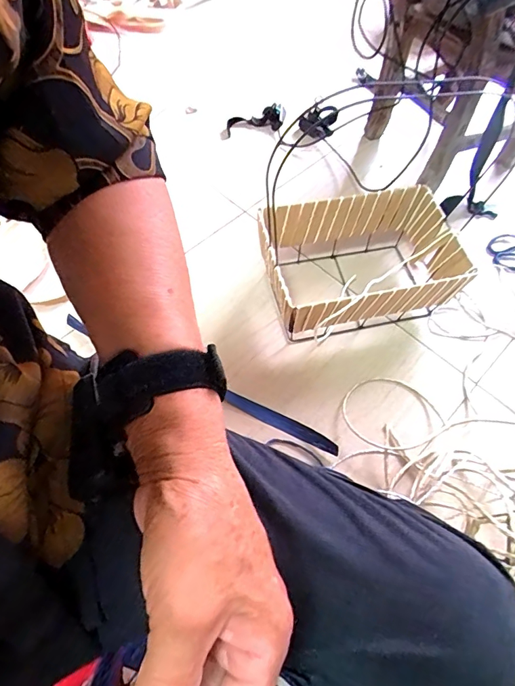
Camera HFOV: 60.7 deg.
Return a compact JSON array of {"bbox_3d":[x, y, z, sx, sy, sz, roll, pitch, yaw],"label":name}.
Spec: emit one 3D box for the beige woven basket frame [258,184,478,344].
[{"bbox_3d":[0.180,-0.140,0.812,0.337,0.147,0.230,-12,62,-9],"label":"beige woven basket frame"}]

